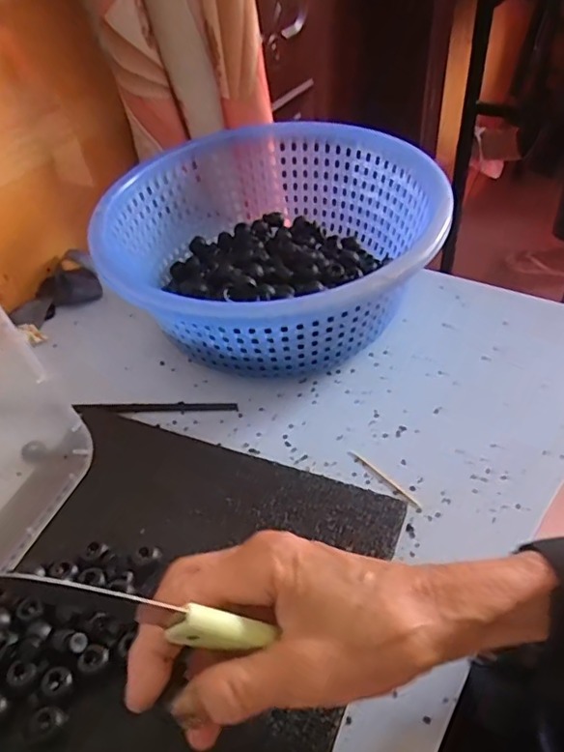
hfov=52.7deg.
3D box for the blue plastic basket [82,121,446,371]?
[{"bbox_3d":[-0.009,-0.104,0.482,0.256,0.111,0.261,15,48,20],"label":"blue plastic basket"}]

